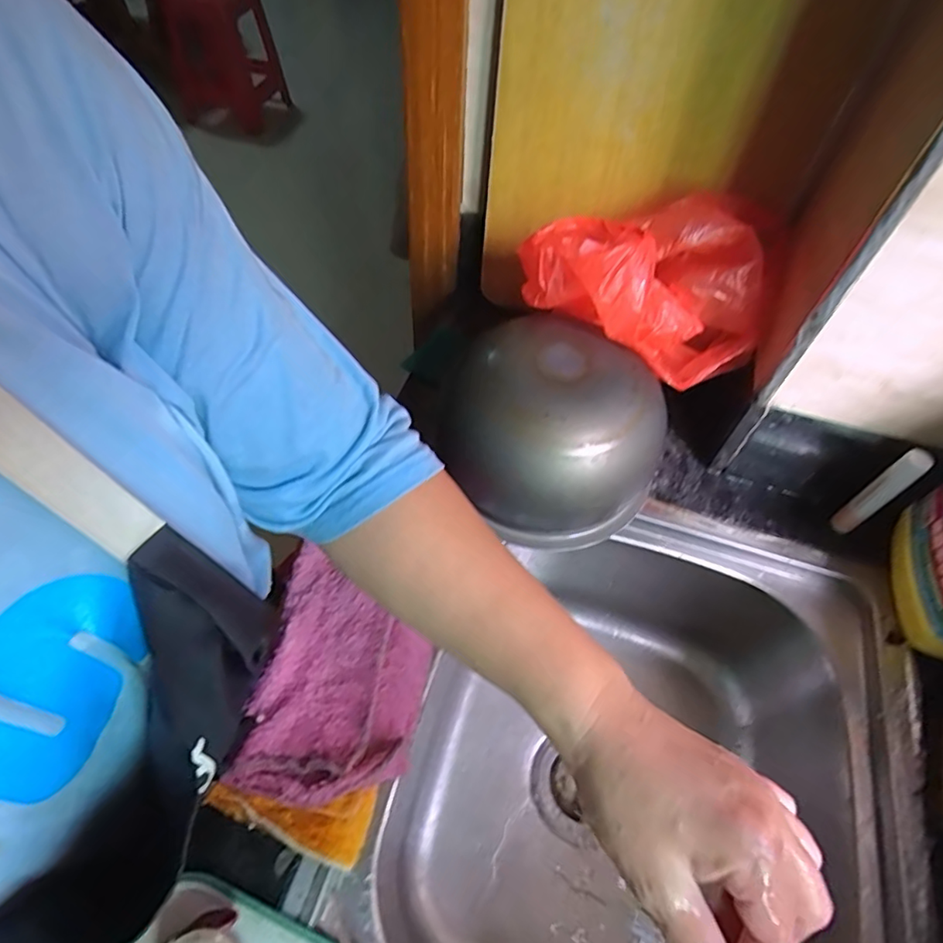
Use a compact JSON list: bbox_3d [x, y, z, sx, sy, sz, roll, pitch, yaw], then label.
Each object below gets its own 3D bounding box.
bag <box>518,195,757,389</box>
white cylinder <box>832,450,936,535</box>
[{"bbox_3d":[0.165,-0.162,0.521,0.194,0.110,0.144,-16,58,-14],"label":"bag"},{"bbox_3d":[0.375,0.024,0.526,0.016,0.125,0.021,-22,59,-18],"label":"white cylinder"}]

